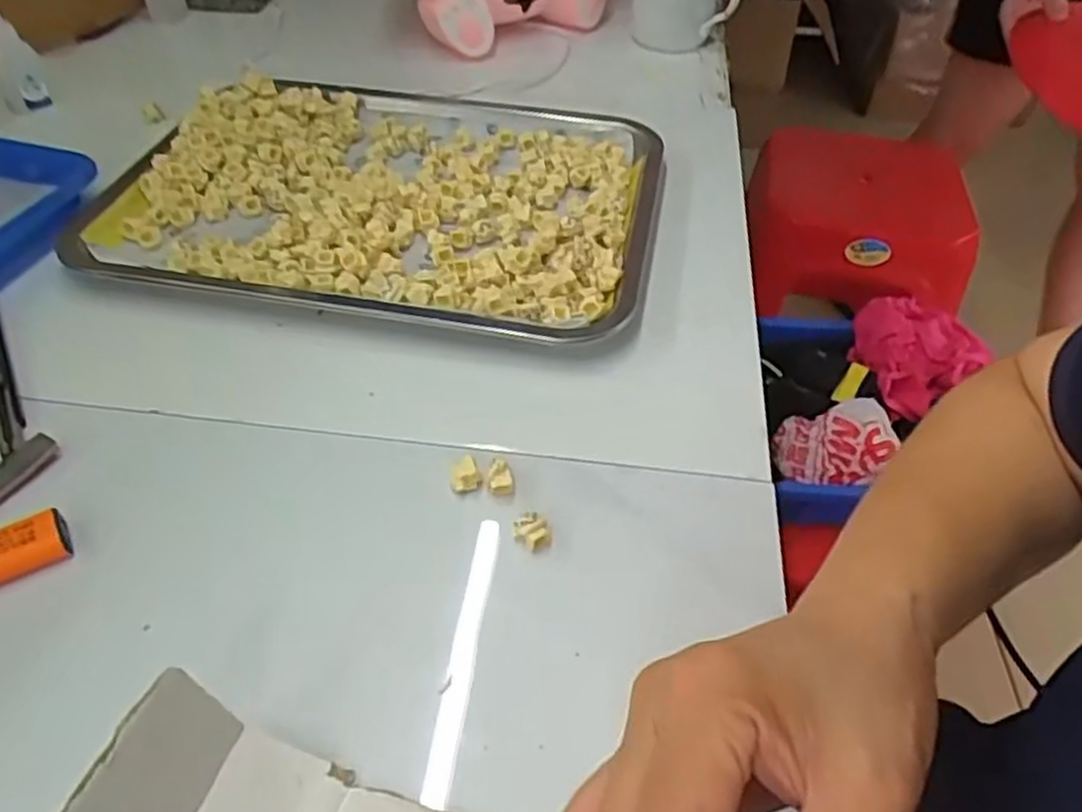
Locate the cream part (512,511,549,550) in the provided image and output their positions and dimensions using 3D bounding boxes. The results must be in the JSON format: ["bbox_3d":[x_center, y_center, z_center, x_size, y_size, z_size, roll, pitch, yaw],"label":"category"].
[{"bbox_3d":[-0.004,0.056,0.343,0.017,0.011,0.012,34,54,26],"label":"cream part"}]

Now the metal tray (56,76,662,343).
[{"bbox_3d":[-0.104,-0.148,0.517,0.352,0.022,0.254,10,47,6],"label":"metal tray"}]

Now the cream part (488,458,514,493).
[{"bbox_3d":[-0.019,0.033,0.361,0.011,0.010,0.013,-2,47,-5],"label":"cream part"}]

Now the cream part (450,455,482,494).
[{"bbox_3d":[-0.036,0.032,0.362,0.014,0.013,0.011,-14,49,-15],"label":"cream part"}]

